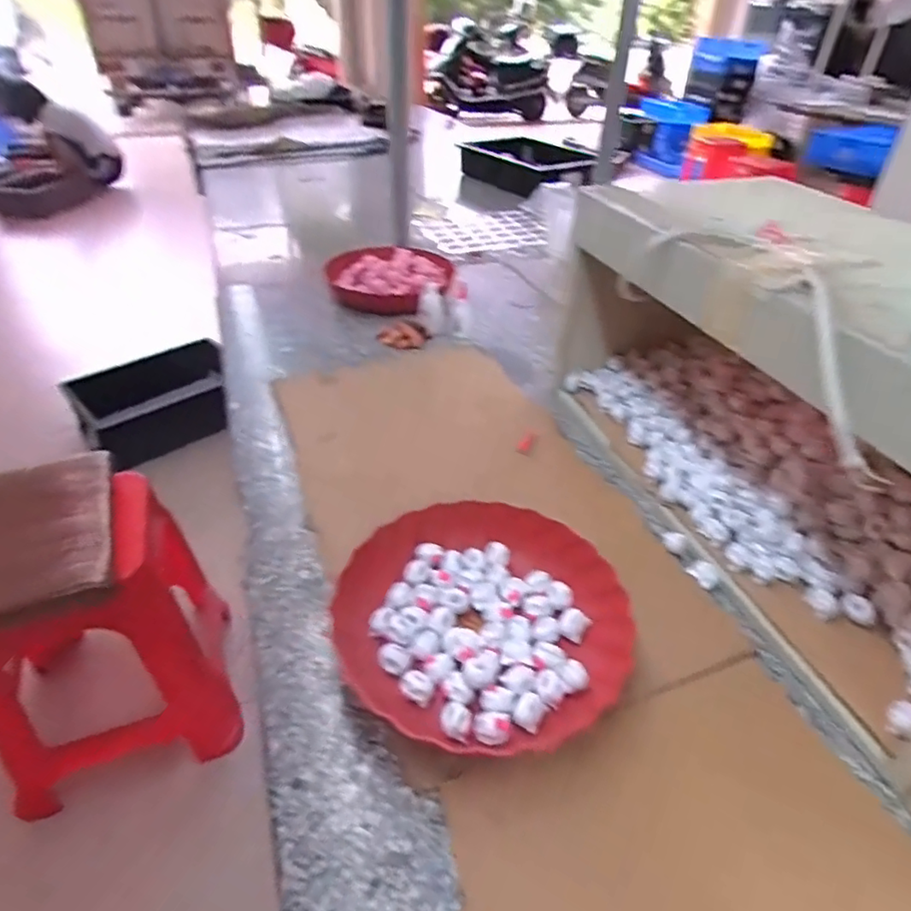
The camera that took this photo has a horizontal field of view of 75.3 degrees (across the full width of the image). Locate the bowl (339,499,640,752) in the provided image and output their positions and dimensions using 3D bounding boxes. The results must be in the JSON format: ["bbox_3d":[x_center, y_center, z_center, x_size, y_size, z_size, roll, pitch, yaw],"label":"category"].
[{"bbox_3d":[0.022,0.137,0.511,0.236,0.047,0.228,2,37,-2],"label":"bowl"}]

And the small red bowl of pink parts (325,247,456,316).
[{"bbox_3d":[-0.114,-0.325,1.101,0.241,0.054,0.276,-10,39,-15],"label":"small red bowl of pink parts"}]

